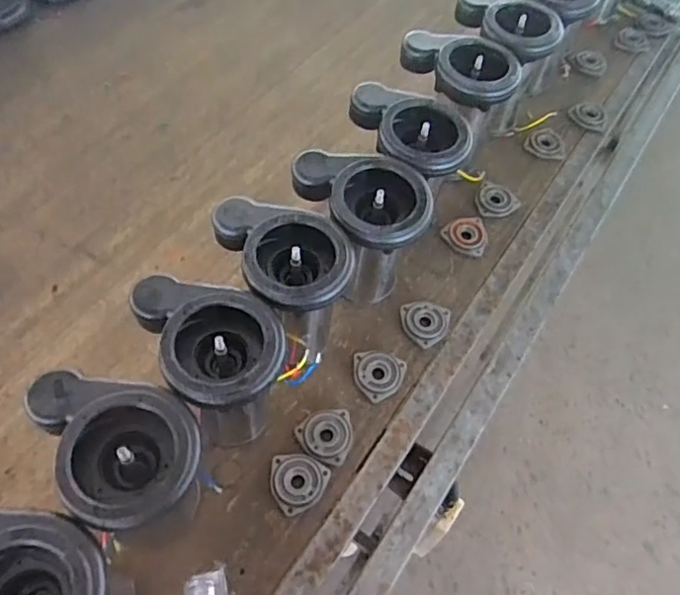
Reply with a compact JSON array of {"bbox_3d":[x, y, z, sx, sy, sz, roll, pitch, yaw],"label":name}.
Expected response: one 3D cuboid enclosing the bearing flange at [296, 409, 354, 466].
[{"bbox_3d":[-0.017,0.169,0.687,0.065,0.013,0.065,-5,58,-6],"label":"bearing flange"}]

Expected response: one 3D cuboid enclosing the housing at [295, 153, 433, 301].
[{"bbox_3d":[0.029,-0.082,0.740,0.124,0.197,0.160,-27,63,-19],"label":"housing"}]

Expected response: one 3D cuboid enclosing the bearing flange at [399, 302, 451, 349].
[{"bbox_3d":[0.116,0.037,0.771,0.067,0.013,0.064,6,58,1],"label":"bearing flange"}]

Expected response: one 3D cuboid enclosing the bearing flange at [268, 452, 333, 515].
[{"bbox_3d":[-0.048,0.209,0.659,0.066,0.016,0.064,2,58,-2],"label":"bearing flange"}]

